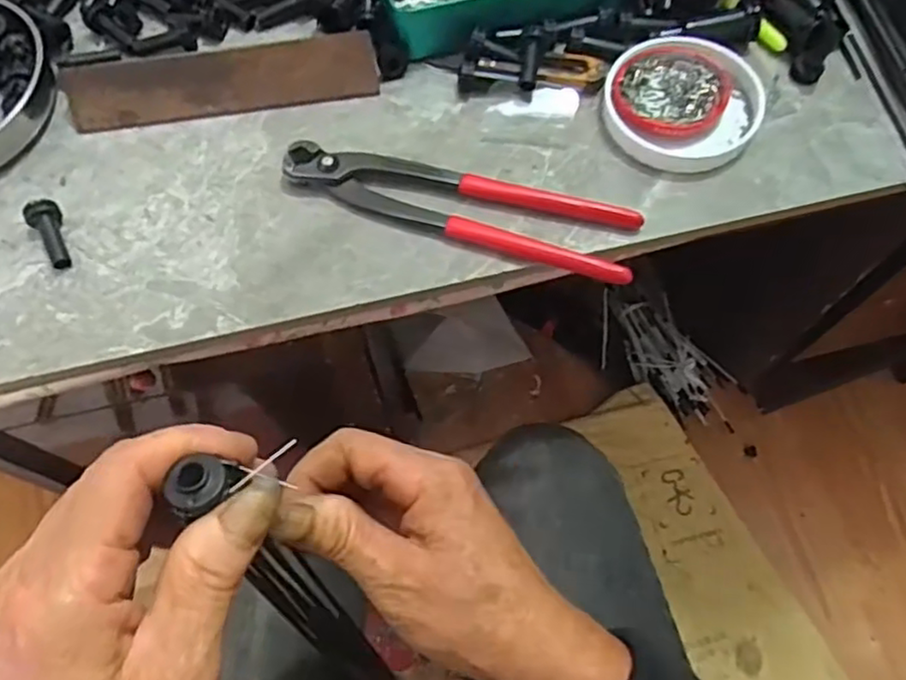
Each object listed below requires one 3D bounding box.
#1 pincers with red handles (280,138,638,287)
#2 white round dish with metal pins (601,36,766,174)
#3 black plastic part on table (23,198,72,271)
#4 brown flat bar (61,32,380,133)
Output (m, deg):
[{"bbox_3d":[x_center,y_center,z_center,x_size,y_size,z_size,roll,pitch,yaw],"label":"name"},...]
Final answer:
[{"bbox_3d":[0.003,-0.077,0.383,0.198,0.014,0.042,16,67,9],"label":"pincers with red handles"},{"bbox_3d":[0.134,-0.139,0.402,0.082,0.015,0.087,-1,66,1],"label":"white round dish with metal pins"},{"bbox_3d":[-0.218,-0.058,0.373,0.016,0.016,0.039,-30,68,-11],"label":"black plastic part on table"},{"bbox_3d":[-0.137,-0.153,0.409,0.179,0.037,0.005,-8,28,-3],"label":"brown flat bar"}]

